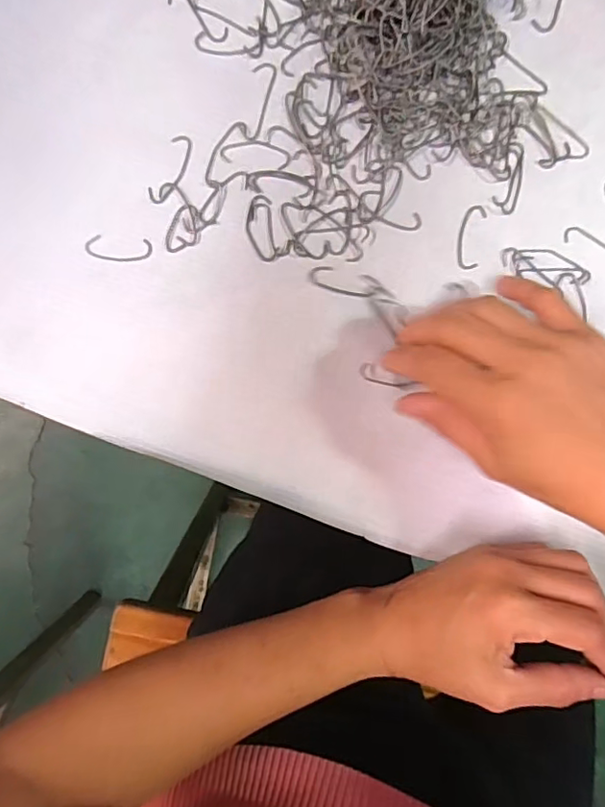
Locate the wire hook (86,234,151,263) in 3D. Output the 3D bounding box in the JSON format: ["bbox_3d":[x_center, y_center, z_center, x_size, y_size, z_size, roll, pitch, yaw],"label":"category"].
[{"bbox_3d":[-0.103,-0.087,0.310,0.037,0.004,0.014,6,92,0],"label":"wire hook"}]

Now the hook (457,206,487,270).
[{"bbox_3d":[0.095,-0.094,0.311,0.013,0.004,0.035,10,92,0],"label":"hook"}]

